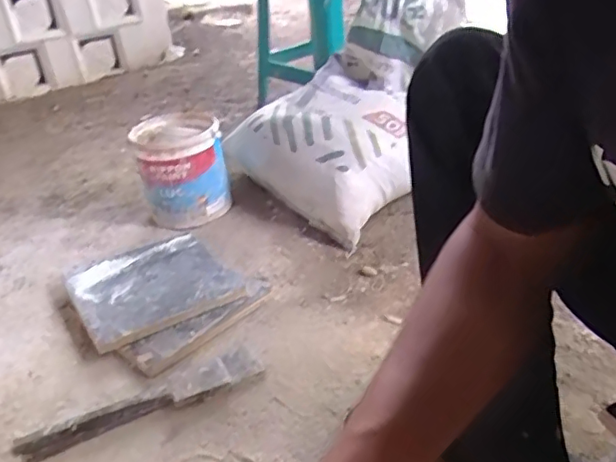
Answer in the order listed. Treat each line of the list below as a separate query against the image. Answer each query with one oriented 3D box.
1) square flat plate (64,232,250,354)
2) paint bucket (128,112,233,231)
[{"bbox_3d":[-0.269,0.090,0.989,0.253,0.013,0.241,-20,34,-30],"label":"square flat plate"},{"bbox_3d":[-0.268,-0.122,1.222,0.180,0.199,0.188,-14,33,-16],"label":"paint bucket"}]

